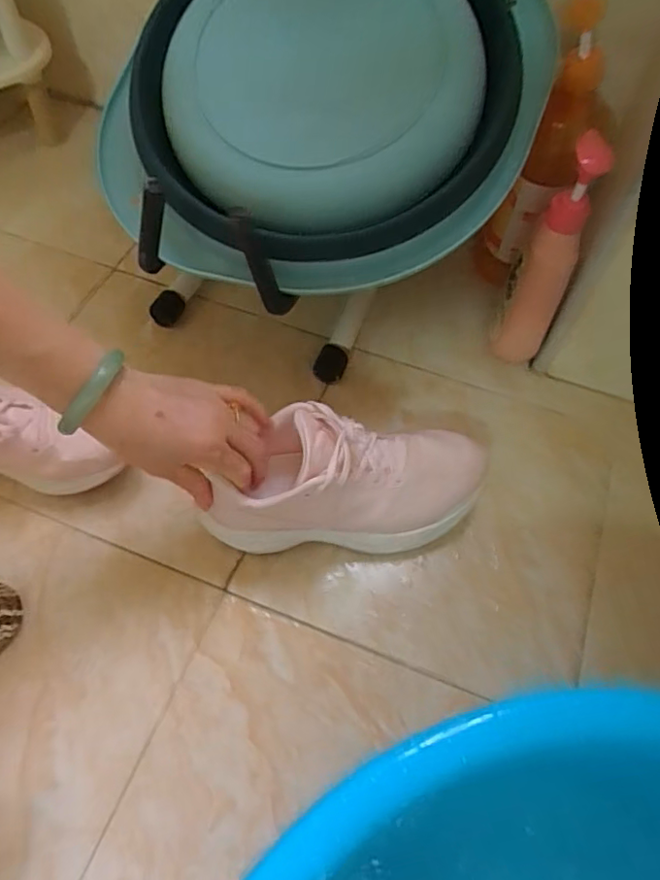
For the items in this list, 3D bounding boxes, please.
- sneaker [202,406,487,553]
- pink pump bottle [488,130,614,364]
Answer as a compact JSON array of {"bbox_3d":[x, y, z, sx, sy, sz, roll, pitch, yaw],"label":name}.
[{"bbox_3d":[0.017,0.032,0.481,0.225,0.099,0.091,0,59,-3],"label":"sneaker"},{"bbox_3d":[0.211,-0.168,0.554,0.054,0.223,0.064,22,61,10],"label":"pink pump bottle"}]

